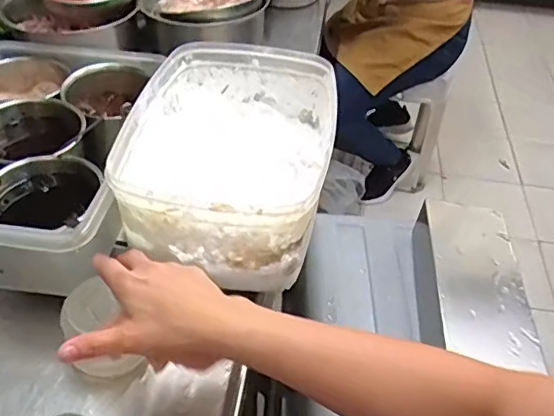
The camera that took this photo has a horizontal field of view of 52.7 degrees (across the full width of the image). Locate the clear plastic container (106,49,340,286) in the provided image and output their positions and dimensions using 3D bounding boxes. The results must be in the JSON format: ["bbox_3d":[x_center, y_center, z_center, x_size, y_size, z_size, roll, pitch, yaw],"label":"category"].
[{"bbox_3d":[-0.053,-0.058,0.630,0.199,0.120,0.284,7,43,3],"label":"clear plastic container"}]

